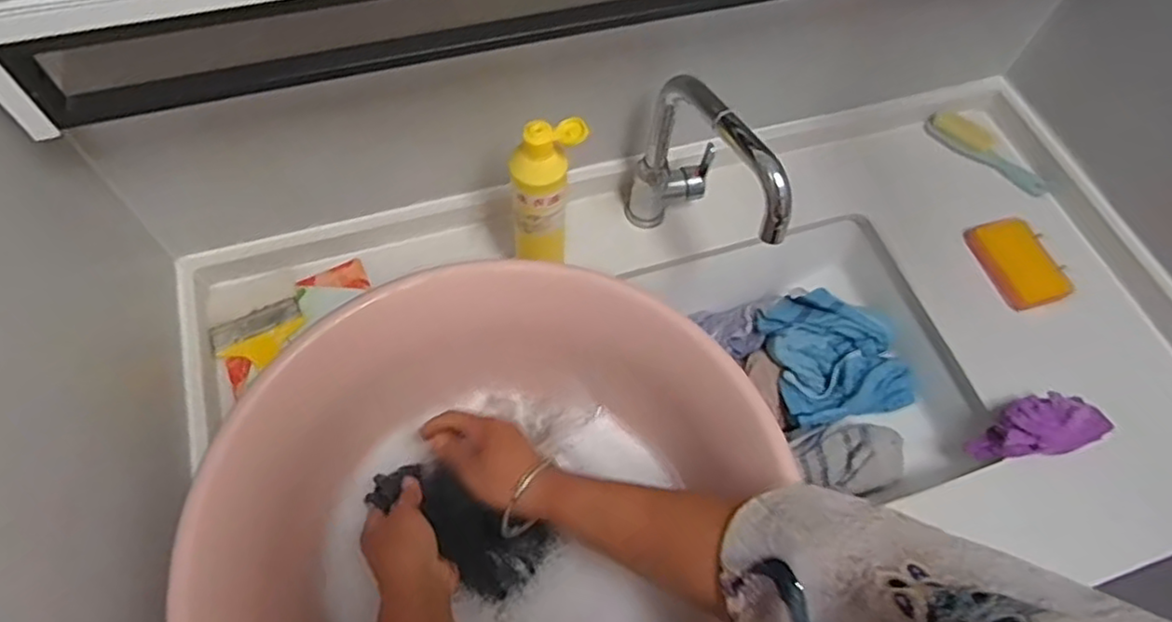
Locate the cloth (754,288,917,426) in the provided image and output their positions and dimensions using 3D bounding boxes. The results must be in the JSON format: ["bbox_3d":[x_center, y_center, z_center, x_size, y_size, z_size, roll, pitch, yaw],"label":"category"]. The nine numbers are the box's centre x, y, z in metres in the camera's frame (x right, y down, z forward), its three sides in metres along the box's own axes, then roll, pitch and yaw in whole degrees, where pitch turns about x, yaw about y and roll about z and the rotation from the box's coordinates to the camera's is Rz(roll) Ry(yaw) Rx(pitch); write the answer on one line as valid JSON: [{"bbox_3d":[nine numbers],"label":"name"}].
[{"bbox_3d":[0.294,0.050,0.809,0.140,0.051,0.153,-11,64,-10],"label":"cloth"}]

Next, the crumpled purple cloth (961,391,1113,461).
[{"bbox_3d":[0.457,0.121,0.695,0.104,0.073,0.058,-10,63,-9],"label":"crumpled purple cloth"}]

